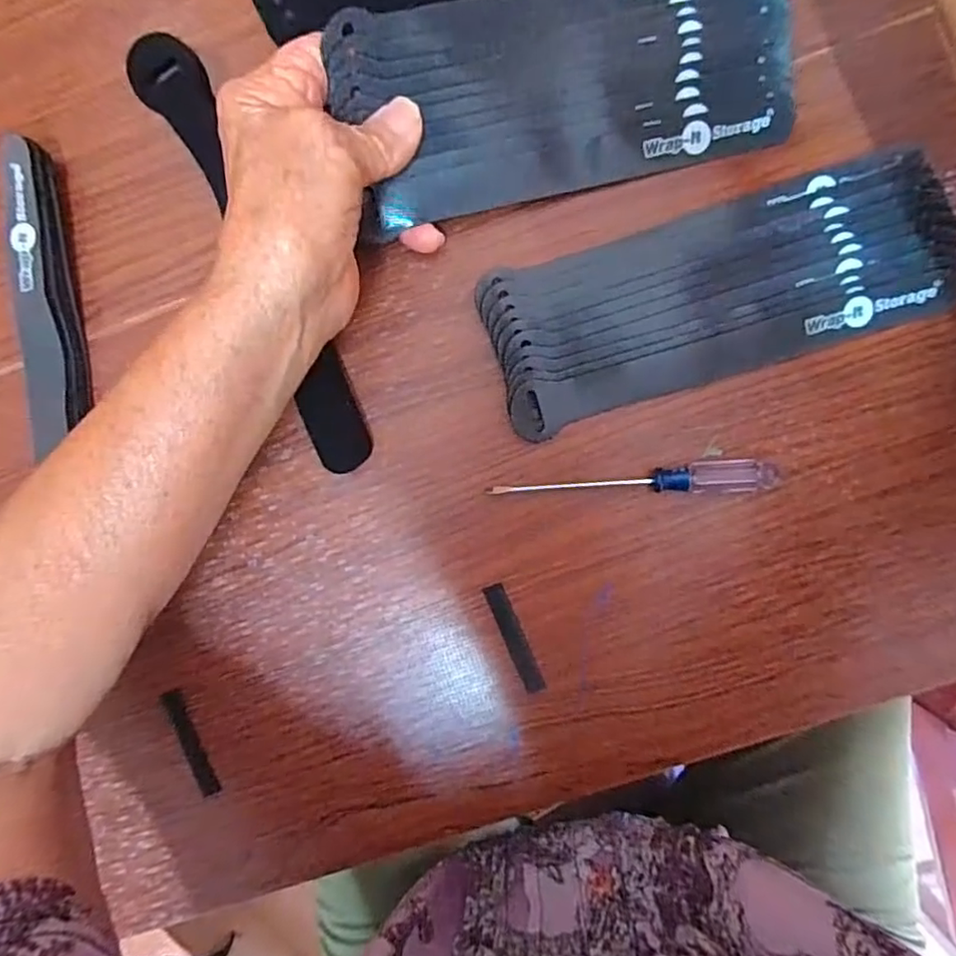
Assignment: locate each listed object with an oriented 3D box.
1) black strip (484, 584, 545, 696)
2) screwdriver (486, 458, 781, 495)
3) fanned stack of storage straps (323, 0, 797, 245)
[{"bbox_3d":[0.018,0.076,0.288,0.010,0.004,0.053,-24,91,4],"label":"black strip"},{"bbox_3d":[0.071,0.000,0.277,0.129,0.014,0.015,-1,93,4],"label":"screwdriver"},{"bbox_3d":[0.041,-0.167,0.260,0.195,0.024,0.079,-14,108,-2],"label":"fanned stack of storage straps"}]

